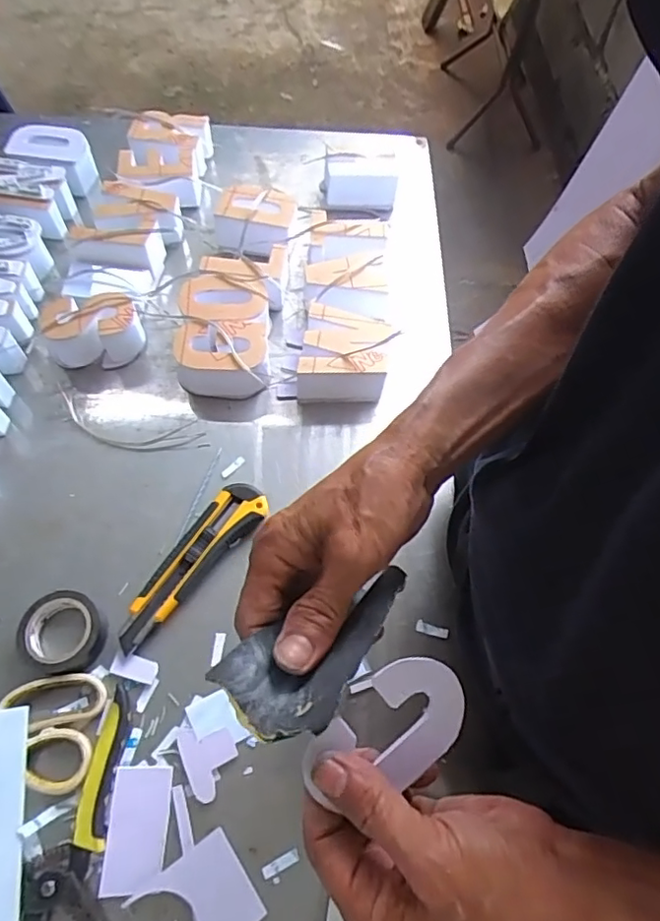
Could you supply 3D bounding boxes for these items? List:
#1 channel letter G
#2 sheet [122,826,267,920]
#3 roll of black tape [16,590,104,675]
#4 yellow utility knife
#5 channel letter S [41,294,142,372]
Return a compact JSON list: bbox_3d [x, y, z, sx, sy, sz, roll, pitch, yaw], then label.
[{"bbox_3d":[-0.101,-0.095,0.547,0.086,0.045,0.063,-2,62,-2],"label":"channel letter G"},{"bbox_3d":[-0.109,0.302,0.360,0.127,0.005,0.061,-32,71,-21],"label":"sheet"},{"bbox_3d":[-0.205,0.131,0.439,0.062,0.020,0.057,1,62,-1],"label":"roll of black tape"},{"bbox_3d":[-0.114,0.083,0.469,0.039,0.020,0.154,36,67,16],"label":"yellow utility knife"},{"bbox_3d":[-0.228,-0.125,0.557,0.089,0.050,0.056,-13,63,-8],"label":"channel letter S"}]

